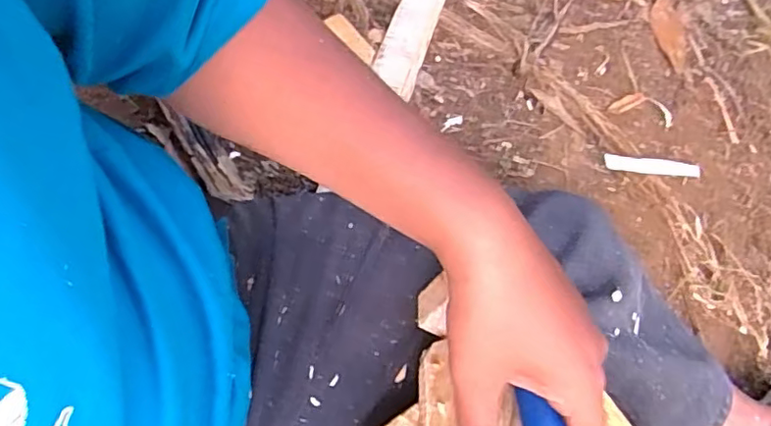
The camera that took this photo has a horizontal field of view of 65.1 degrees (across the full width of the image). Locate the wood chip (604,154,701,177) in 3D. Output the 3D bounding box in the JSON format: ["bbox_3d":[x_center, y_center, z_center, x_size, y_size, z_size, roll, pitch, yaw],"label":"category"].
[{"bbox_3d":[0.374,-0.063,0.836,0.169,0.008,0.021,3,61,-22],"label":"wood chip"}]

